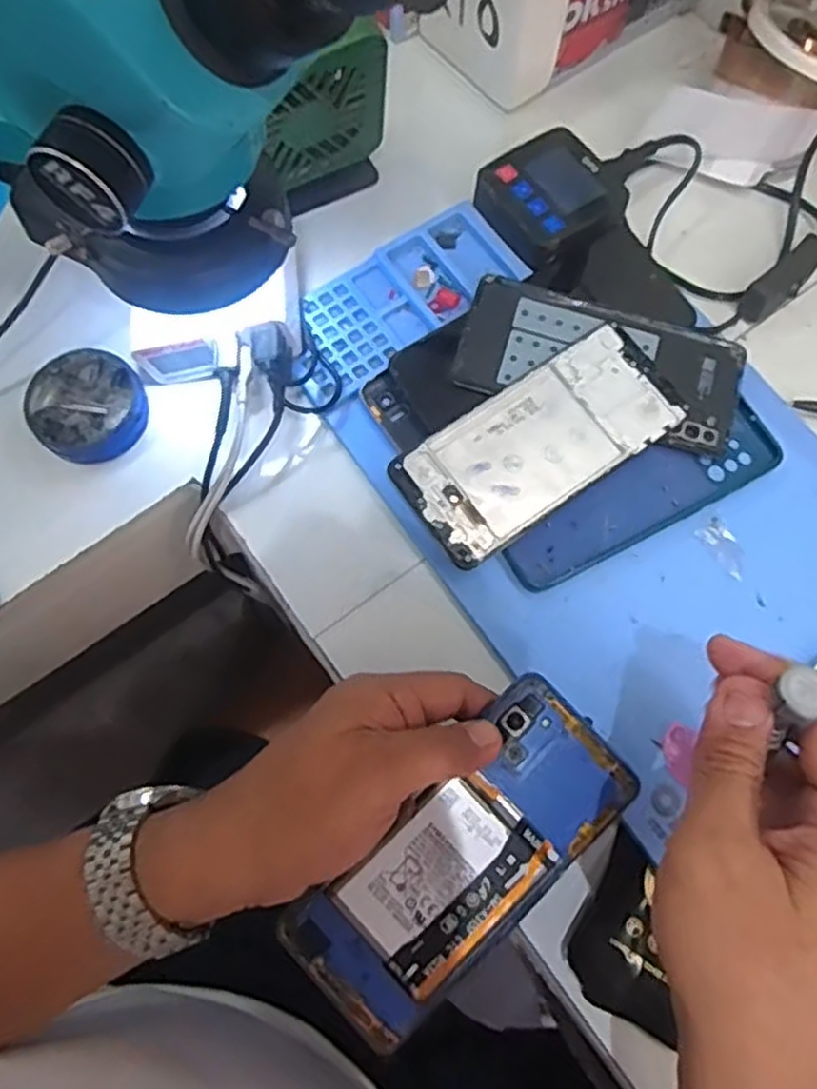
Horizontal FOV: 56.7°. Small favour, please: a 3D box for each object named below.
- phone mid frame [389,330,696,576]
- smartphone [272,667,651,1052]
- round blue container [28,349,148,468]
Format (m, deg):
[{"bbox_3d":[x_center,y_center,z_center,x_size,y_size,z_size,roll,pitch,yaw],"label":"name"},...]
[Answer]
[{"bbox_3d":[0.071,-0.055,0.406,0.153,0.012,0.069,-34,75,-11],"label":"phone mid frame"},{"bbox_3d":[0.024,0.136,0.328,0.158,0.013,0.069,-42,76,-8],"label":"smartphone"},{"bbox_3d":[-0.179,-0.078,0.423,0.060,0.018,0.064,0,71,0],"label":"round blue container"}]

